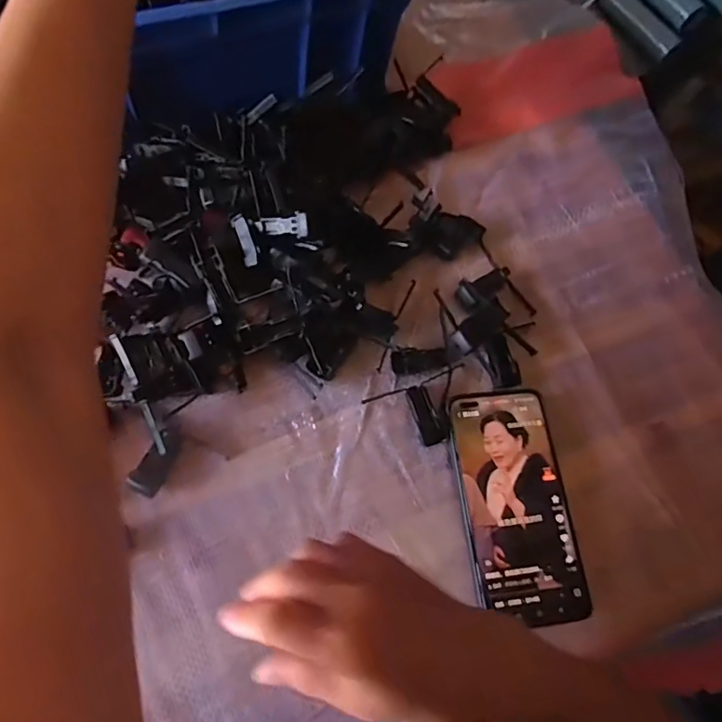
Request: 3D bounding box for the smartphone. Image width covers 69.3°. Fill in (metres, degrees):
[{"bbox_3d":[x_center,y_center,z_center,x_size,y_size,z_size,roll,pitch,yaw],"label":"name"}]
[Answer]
[{"bbox_3d":[0.112,0.099,0.375,0.078,0.008,0.159,-3,70,-9],"label":"smartphone"}]

